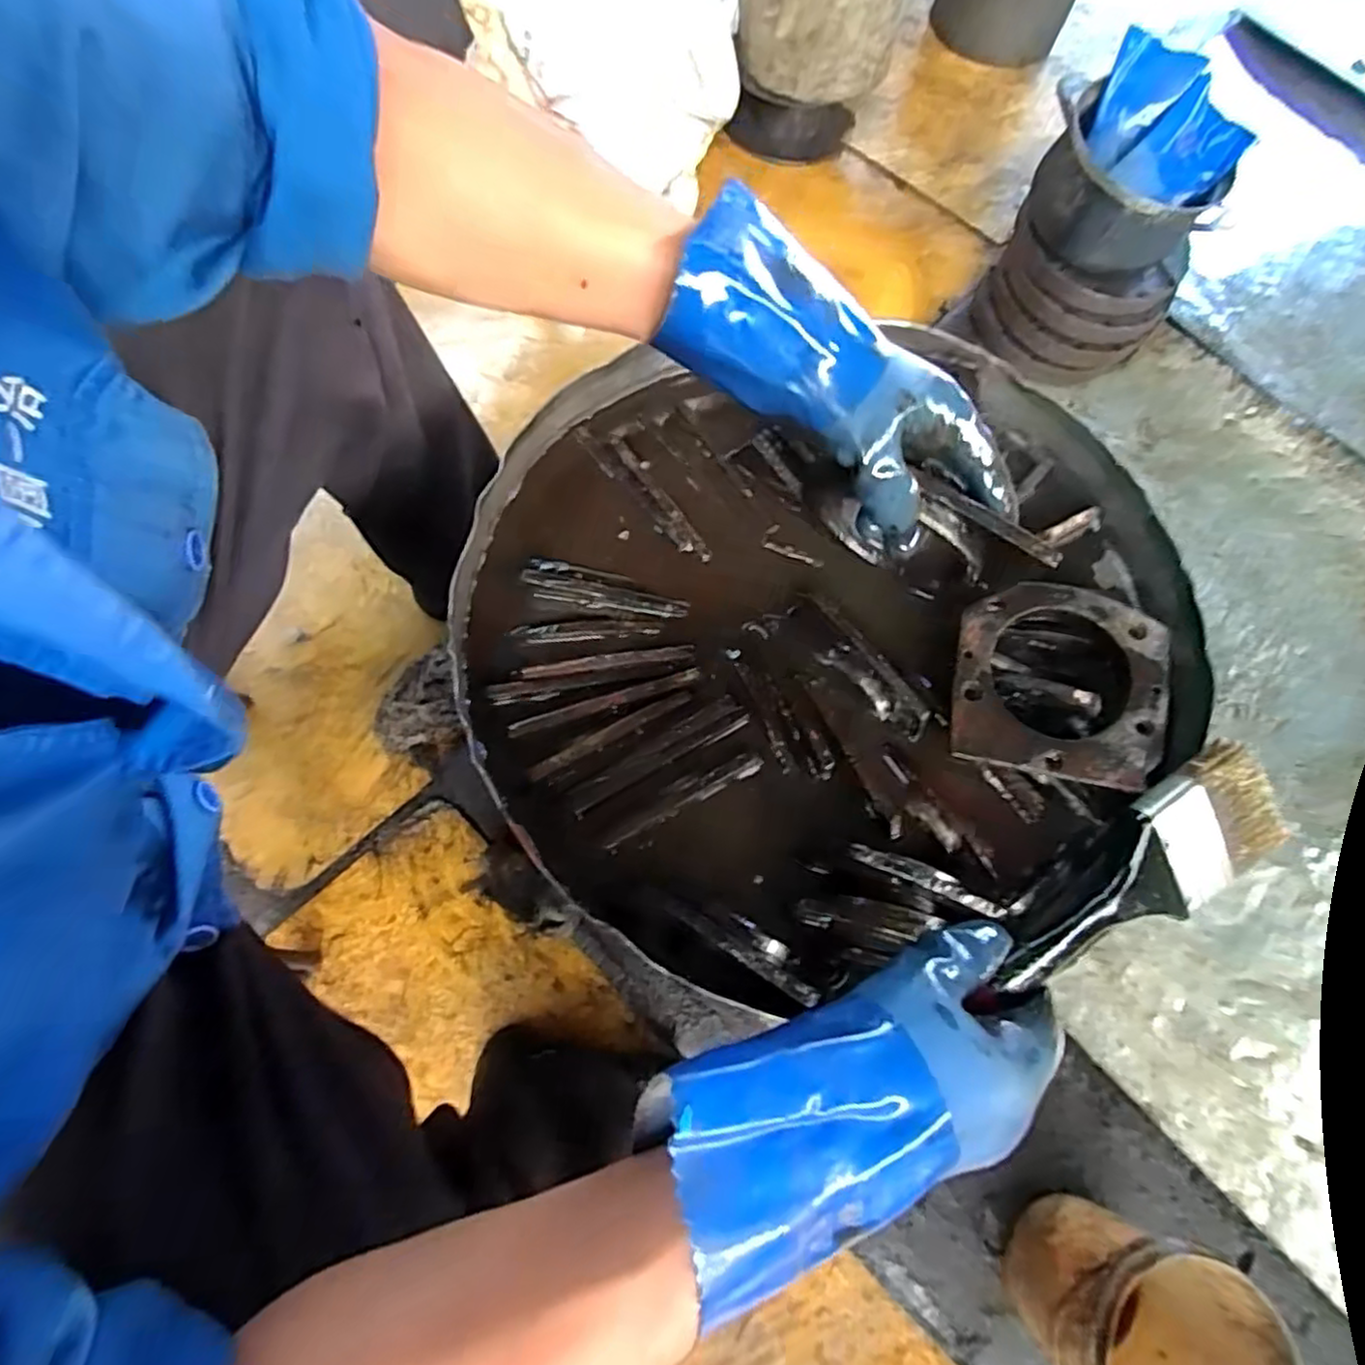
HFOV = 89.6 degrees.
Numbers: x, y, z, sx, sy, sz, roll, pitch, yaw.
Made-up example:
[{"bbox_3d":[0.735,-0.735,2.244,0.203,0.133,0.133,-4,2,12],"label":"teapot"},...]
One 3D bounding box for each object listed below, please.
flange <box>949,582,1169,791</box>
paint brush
[{"bbox_3d":[0.297,-0.003,0.540,0.157,0.012,0.156,11,76,7],"label":"flange"},{"bbox_3d":[0.217,0.100,0.337,0.175,0.029,0.059,-32,75,-6],"label":"paint brush"}]

